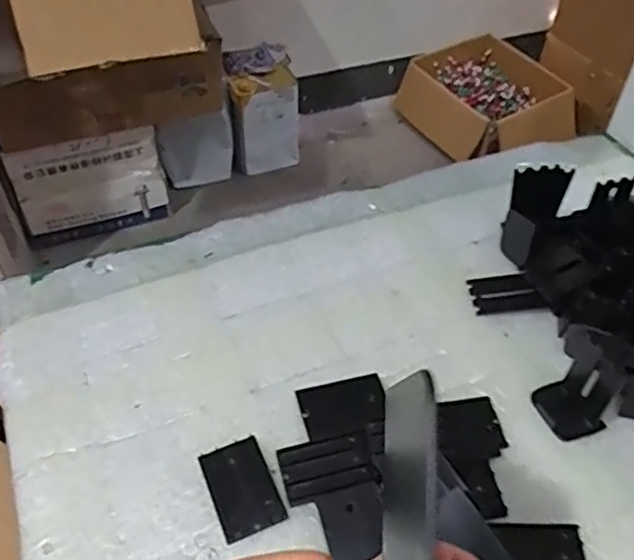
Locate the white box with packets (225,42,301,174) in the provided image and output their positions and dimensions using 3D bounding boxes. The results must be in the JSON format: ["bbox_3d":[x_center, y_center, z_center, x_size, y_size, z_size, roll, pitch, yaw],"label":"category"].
[{"bbox_3d":[-0.148,-0.457,1.782,0.178,0.300,0.168,-11,48,-10],"label":"white box with packets"}]

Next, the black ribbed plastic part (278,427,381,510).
[{"bbox_3d":[0.006,0.106,0.373,0.051,0.005,0.034,-11,48,-10],"label":"black ribbed plastic part"}]

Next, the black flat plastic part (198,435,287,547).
[{"bbox_3d":[-0.043,0.118,0.368,0.035,0.005,0.054,-19,50,-16],"label":"black flat plastic part"}]

